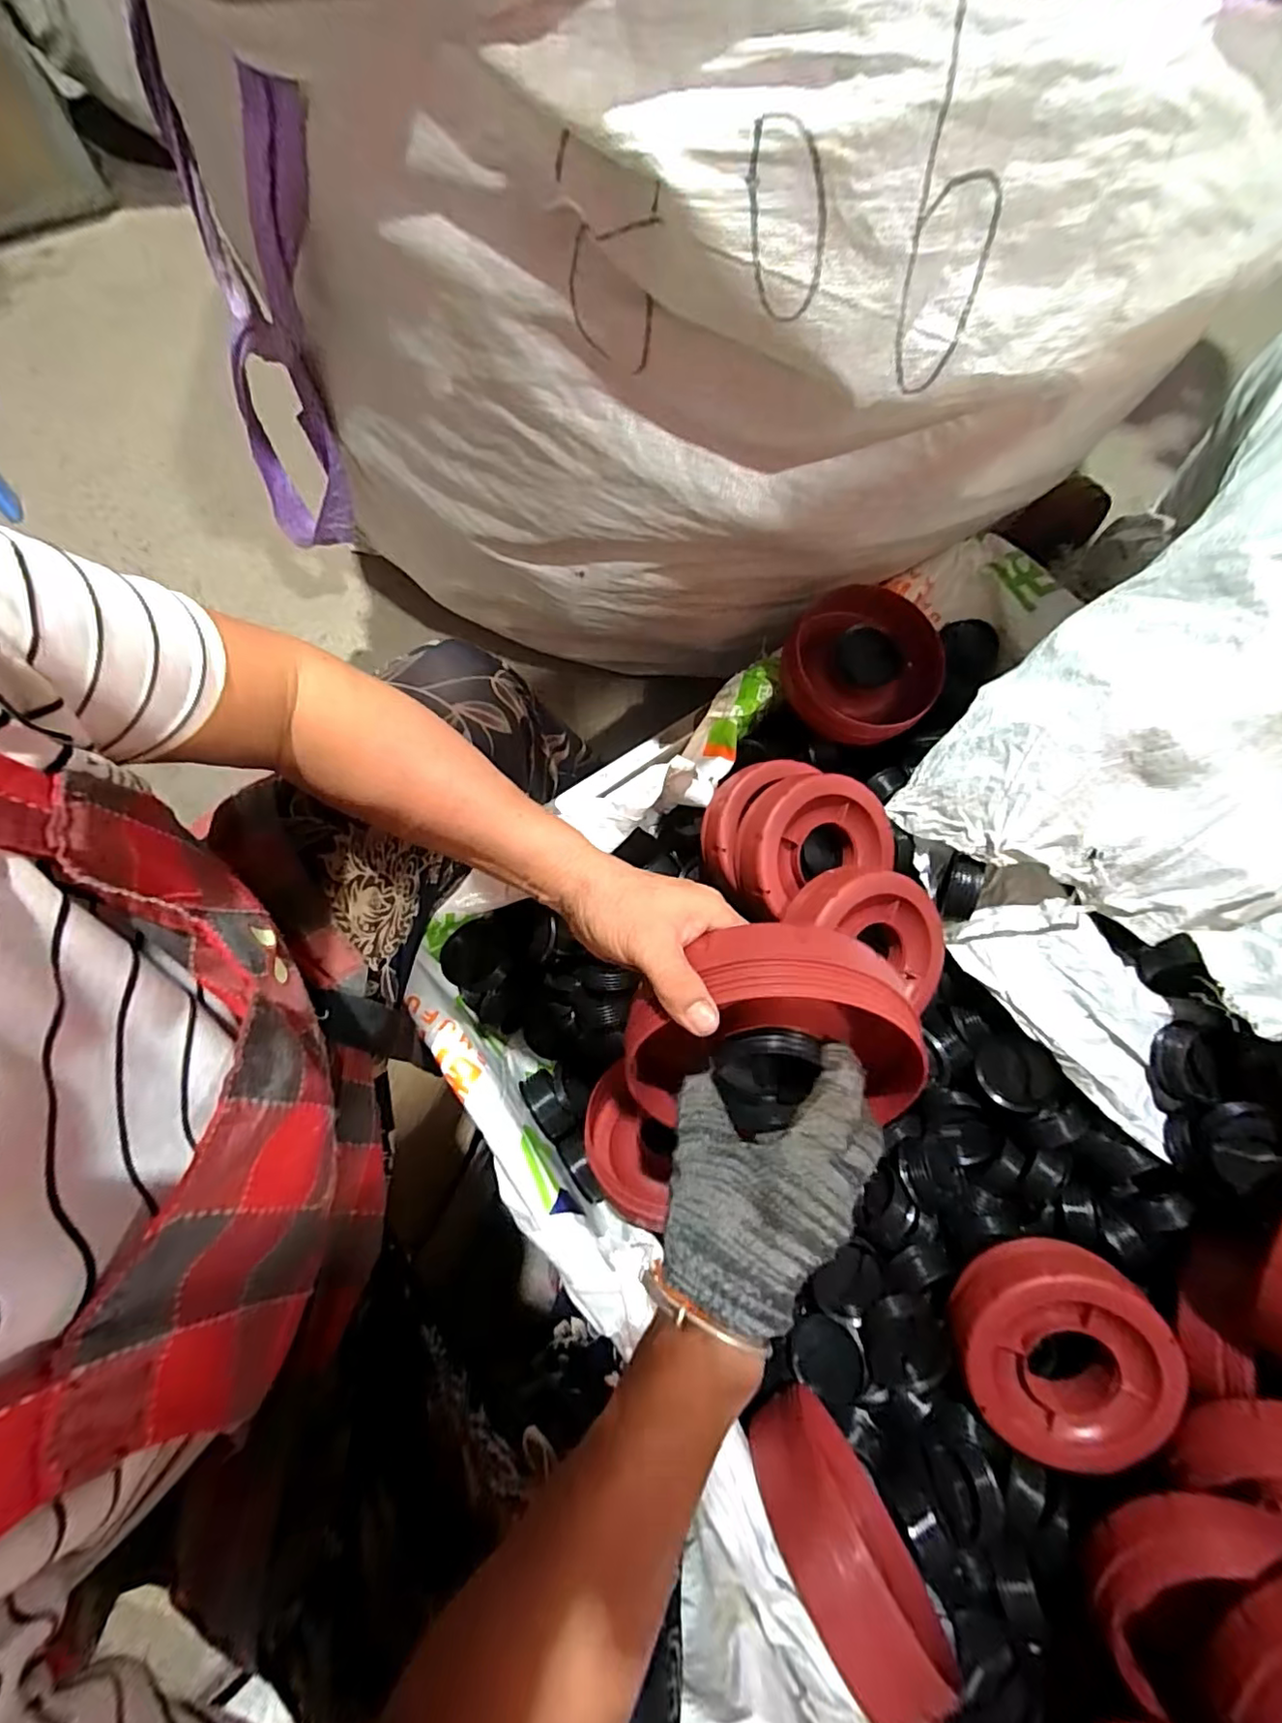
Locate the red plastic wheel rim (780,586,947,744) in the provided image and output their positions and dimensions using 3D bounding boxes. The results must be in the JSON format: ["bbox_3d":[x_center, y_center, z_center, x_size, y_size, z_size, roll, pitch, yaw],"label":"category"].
[{"bbox_3d":[0.231,-0.205,0.621,0.153,0.058,0.159,1,71,-2],"label":"red plastic wheel rim"}]

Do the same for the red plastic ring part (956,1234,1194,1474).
[{"bbox_3d":[0.341,0.398,0.489,0.154,0.049,0.168,-27,90,13],"label":"red plastic ring part"}]

